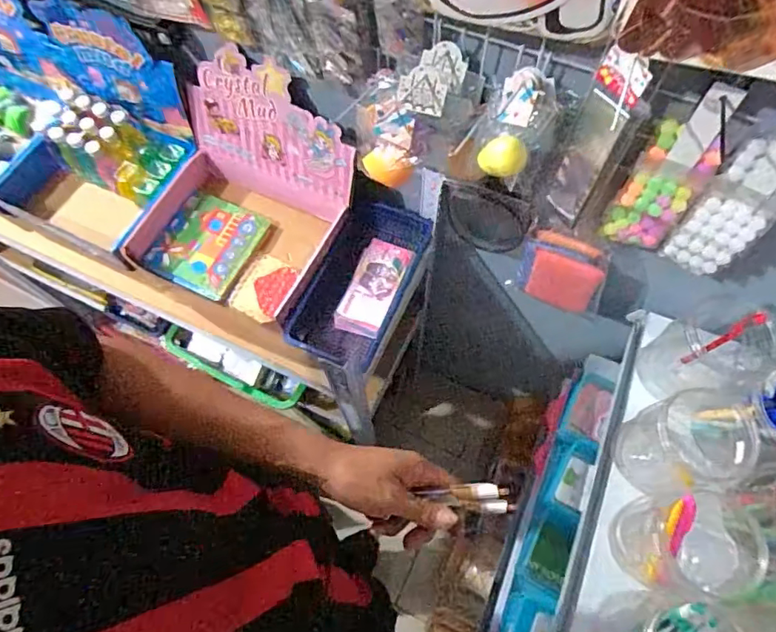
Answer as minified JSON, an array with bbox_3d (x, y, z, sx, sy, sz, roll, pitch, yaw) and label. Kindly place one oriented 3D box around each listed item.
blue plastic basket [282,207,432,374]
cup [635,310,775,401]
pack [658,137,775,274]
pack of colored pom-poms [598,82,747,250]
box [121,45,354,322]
[{"bbox_3d":[-0.041,-0.047,0.775,0.131,0.068,0.246,24,69,11],"label":"blue plastic basket"},{"bbox_3d":[0.383,0.045,0.644,0.093,0.132,0.095,0,67,1],"label":"cup"},{"bbox_3d":[0.352,-0.110,0.522,0.068,0.210,0.019,33,59,14],"label":"pack"},{"bbox_3d":[0.284,-0.141,0.531,0.072,0.199,0.038,13,68,7],"label":"pack of colored pom-poms"},{"bbox_3d":[-0.230,-0.180,0.749,0.300,0.215,0.255,23,69,11],"label":"box"}]

